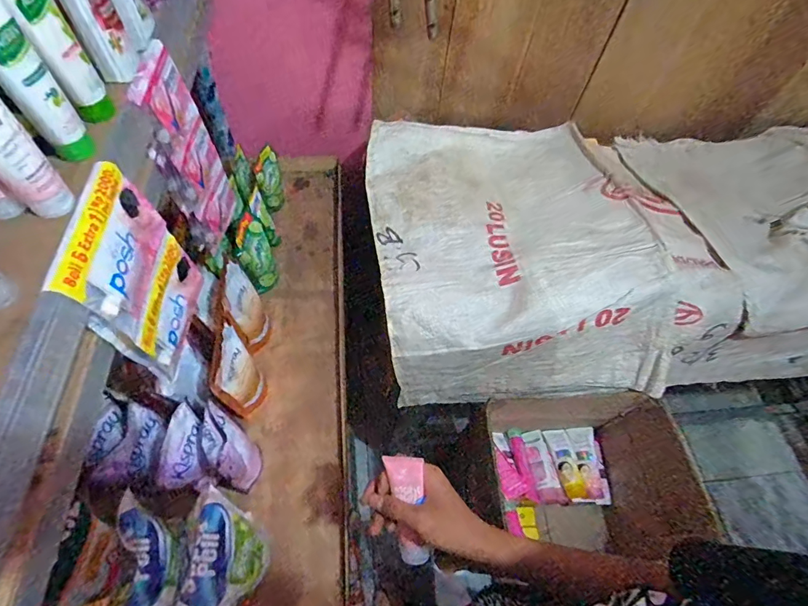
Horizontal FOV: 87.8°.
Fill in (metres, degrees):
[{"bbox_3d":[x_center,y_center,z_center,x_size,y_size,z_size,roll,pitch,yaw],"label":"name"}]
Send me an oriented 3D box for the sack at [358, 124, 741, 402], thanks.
[{"bbox_3d":[0.252,-0.100,0.859,0.622,0.231,0.519,-5,59,-8],"label":"sack"}]

